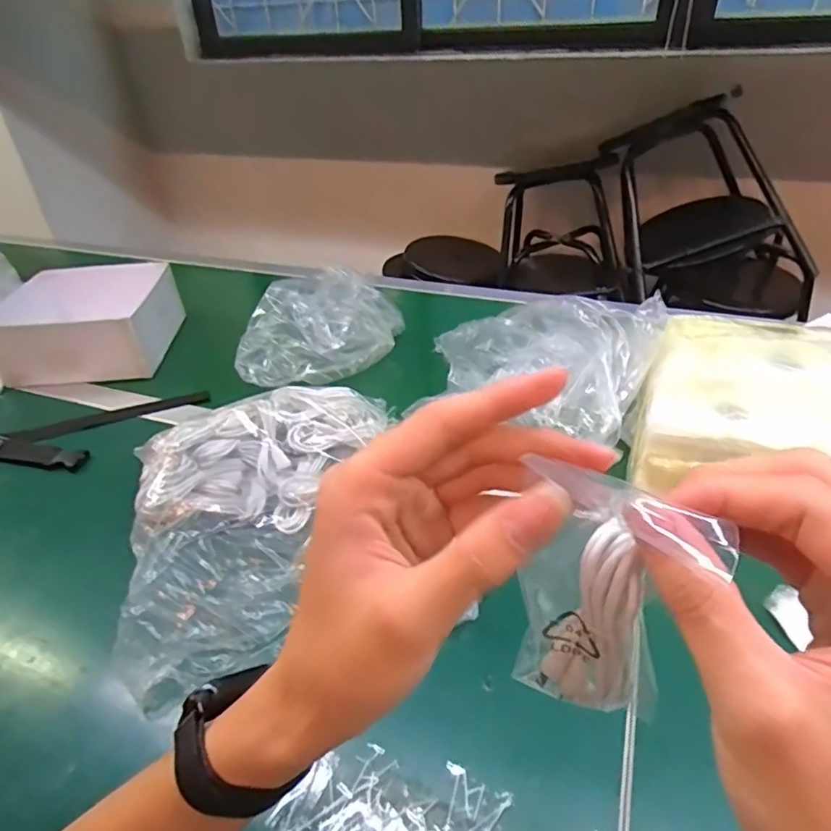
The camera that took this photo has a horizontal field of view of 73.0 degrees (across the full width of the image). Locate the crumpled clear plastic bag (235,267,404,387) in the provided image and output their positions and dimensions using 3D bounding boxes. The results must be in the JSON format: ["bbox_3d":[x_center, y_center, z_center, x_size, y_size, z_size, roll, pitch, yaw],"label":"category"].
[{"bbox_3d":[-0.132,-0.118,0.764,0.179,0.100,0.188,8,38,15],"label":"crumpled clear plastic bag"}]

